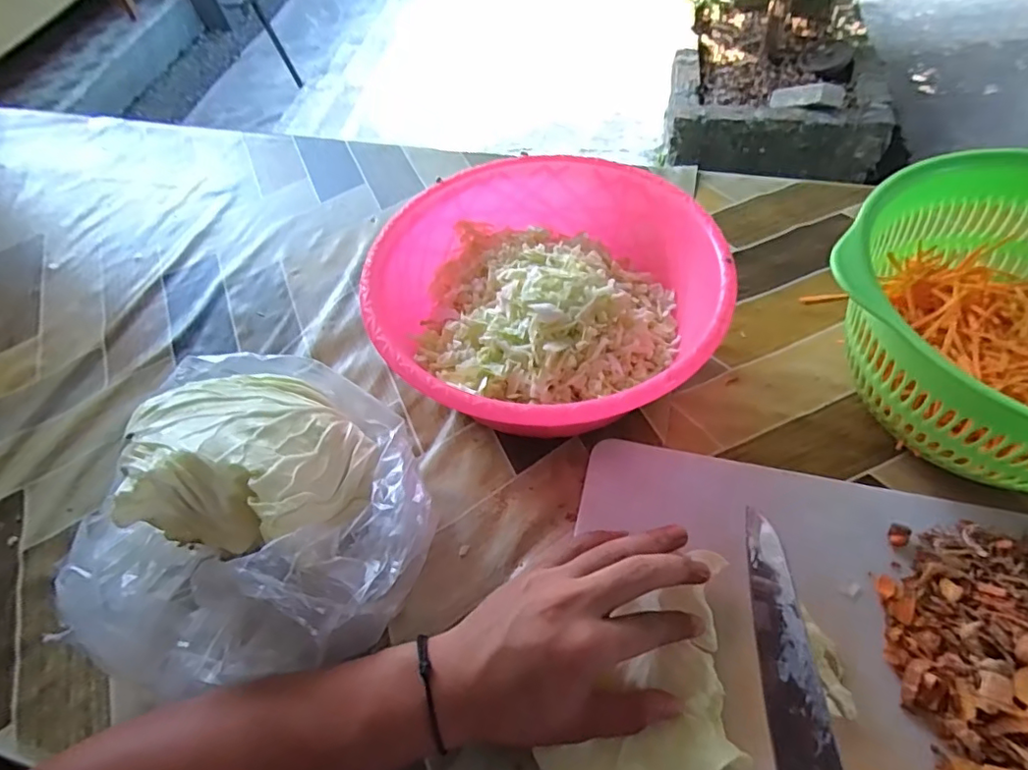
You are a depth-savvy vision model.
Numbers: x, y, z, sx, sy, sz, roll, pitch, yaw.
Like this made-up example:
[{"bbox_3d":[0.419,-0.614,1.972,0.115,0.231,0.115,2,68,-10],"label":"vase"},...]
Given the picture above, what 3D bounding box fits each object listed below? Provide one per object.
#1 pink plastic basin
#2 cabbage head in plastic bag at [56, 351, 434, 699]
[{"bbox_3d":[0.023,-0.055,0.419,0.227,0.090,0.233,-2,54,3],"label":"pink plastic basin"},{"bbox_3d":[-0.148,0.070,0.335,0.189,0.104,0.197,-2,54,3],"label":"cabbage head in plastic bag"}]

